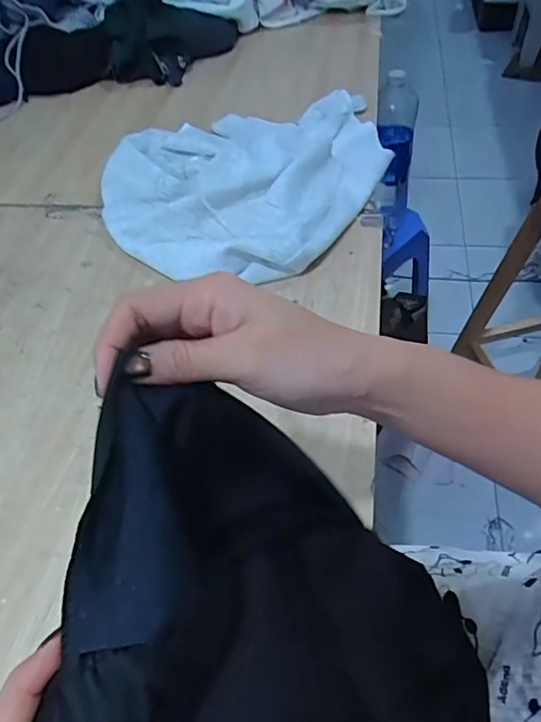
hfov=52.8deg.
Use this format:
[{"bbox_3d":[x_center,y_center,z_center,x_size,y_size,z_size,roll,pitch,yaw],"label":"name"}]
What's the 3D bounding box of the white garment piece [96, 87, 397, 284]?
[{"bbox_3d":[-0.033,-0.262,0.731,0.357,0.048,0.416,27,58,24],"label":"white garment piece"}]

